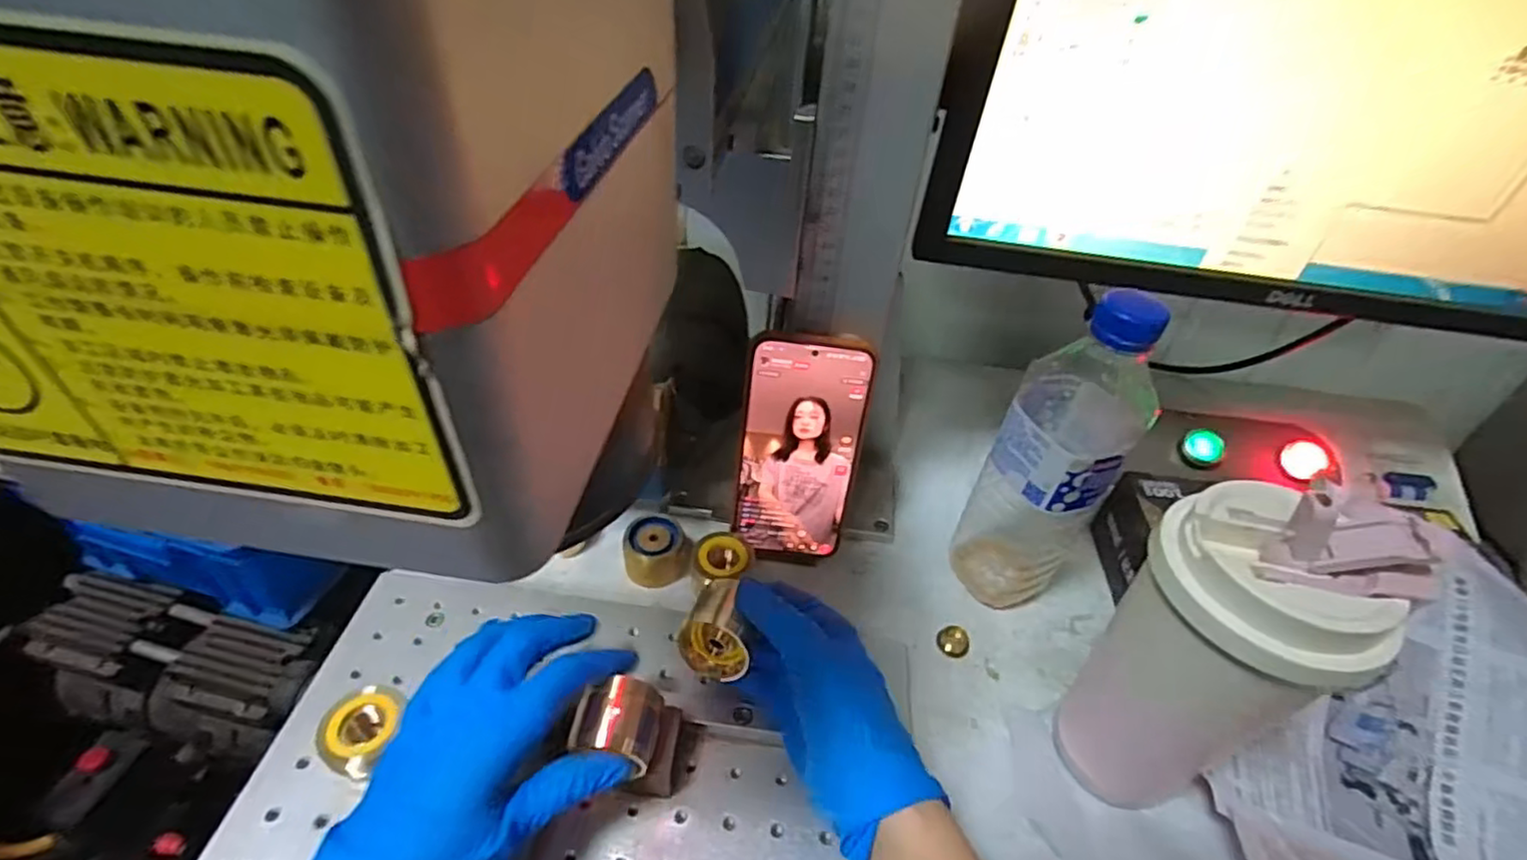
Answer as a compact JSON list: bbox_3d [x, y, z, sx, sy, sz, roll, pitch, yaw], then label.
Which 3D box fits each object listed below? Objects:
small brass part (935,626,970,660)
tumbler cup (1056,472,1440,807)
[{"bbox_3d":[0.122,0.136,0.434,0.020,0.007,0.017,27,46,23],"label":"small brass part"},{"bbox_3d":[0.200,0.113,0.318,0.072,0.204,0.084,-22,49,-28],"label":"tumbler cup"}]

